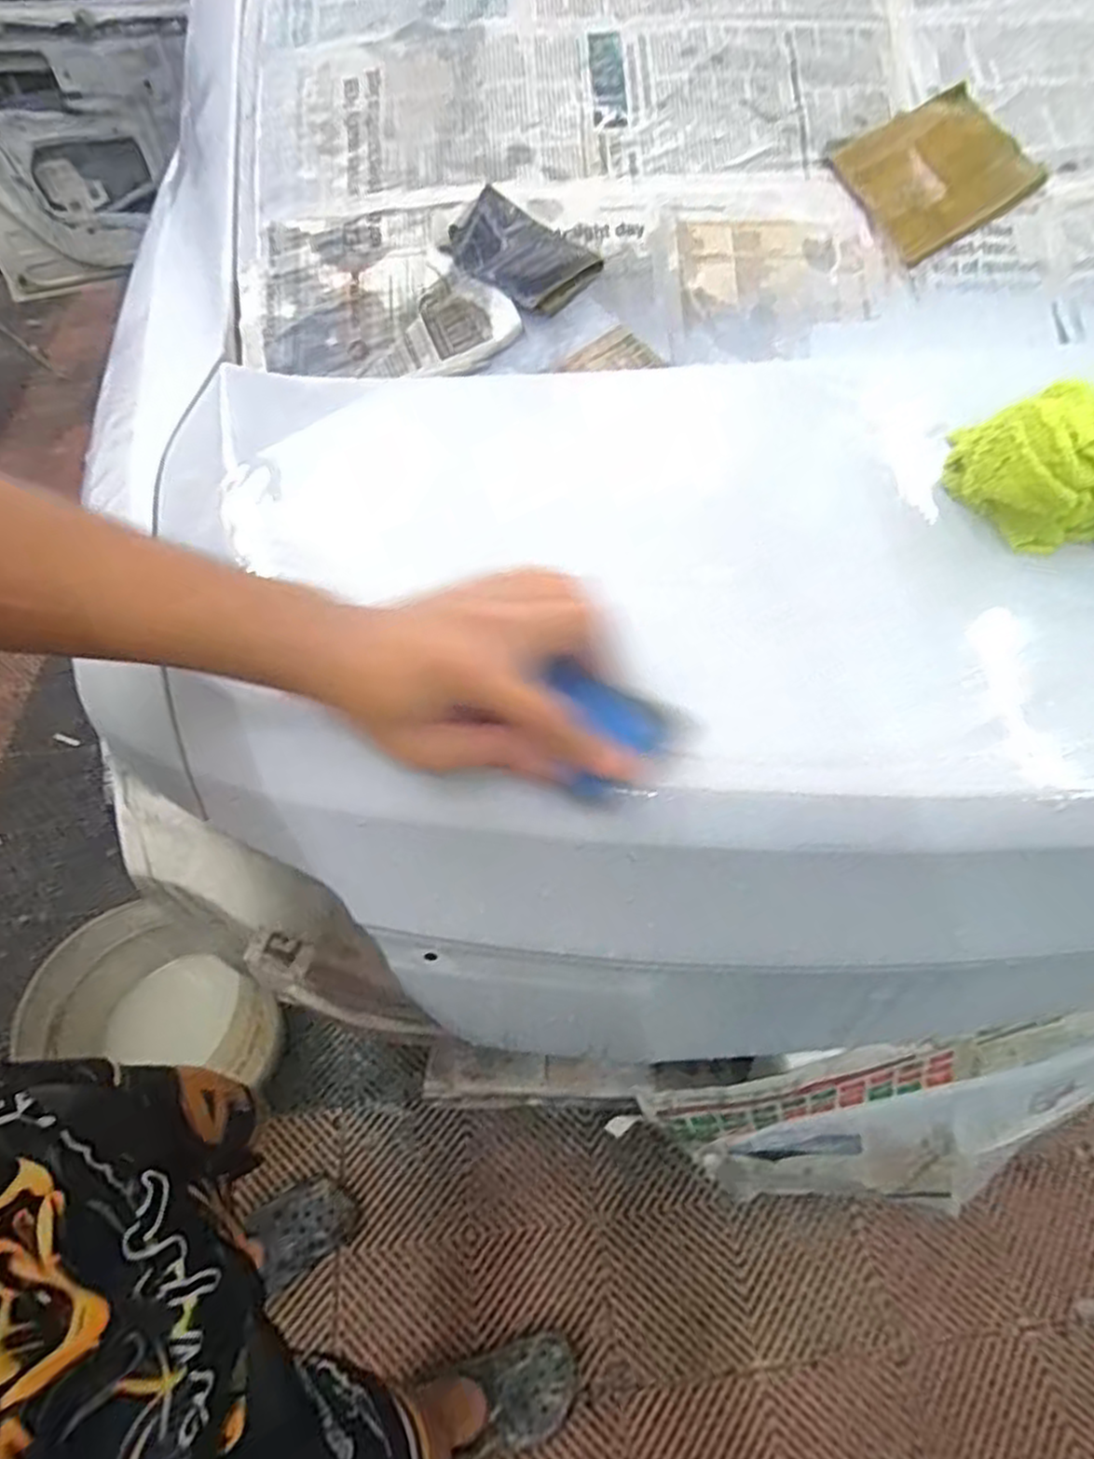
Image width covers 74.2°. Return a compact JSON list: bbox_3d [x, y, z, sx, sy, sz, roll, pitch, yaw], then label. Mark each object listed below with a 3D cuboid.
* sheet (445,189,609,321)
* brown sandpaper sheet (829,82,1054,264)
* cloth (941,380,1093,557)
[{"bbox_3d":[-0.021,-0.358,0.545,0.106,0.012,0.070,39,77,6],"label":"sheet"},{"bbox_3d":[0.305,-0.436,0.568,0.137,0.004,0.112,-32,83,-6],"label":"brown sandpaper sheet"},{"bbox_3d":[0.310,-0.159,0.424,0.135,0.071,0.105,5,57,7],"label":"cloth"}]

